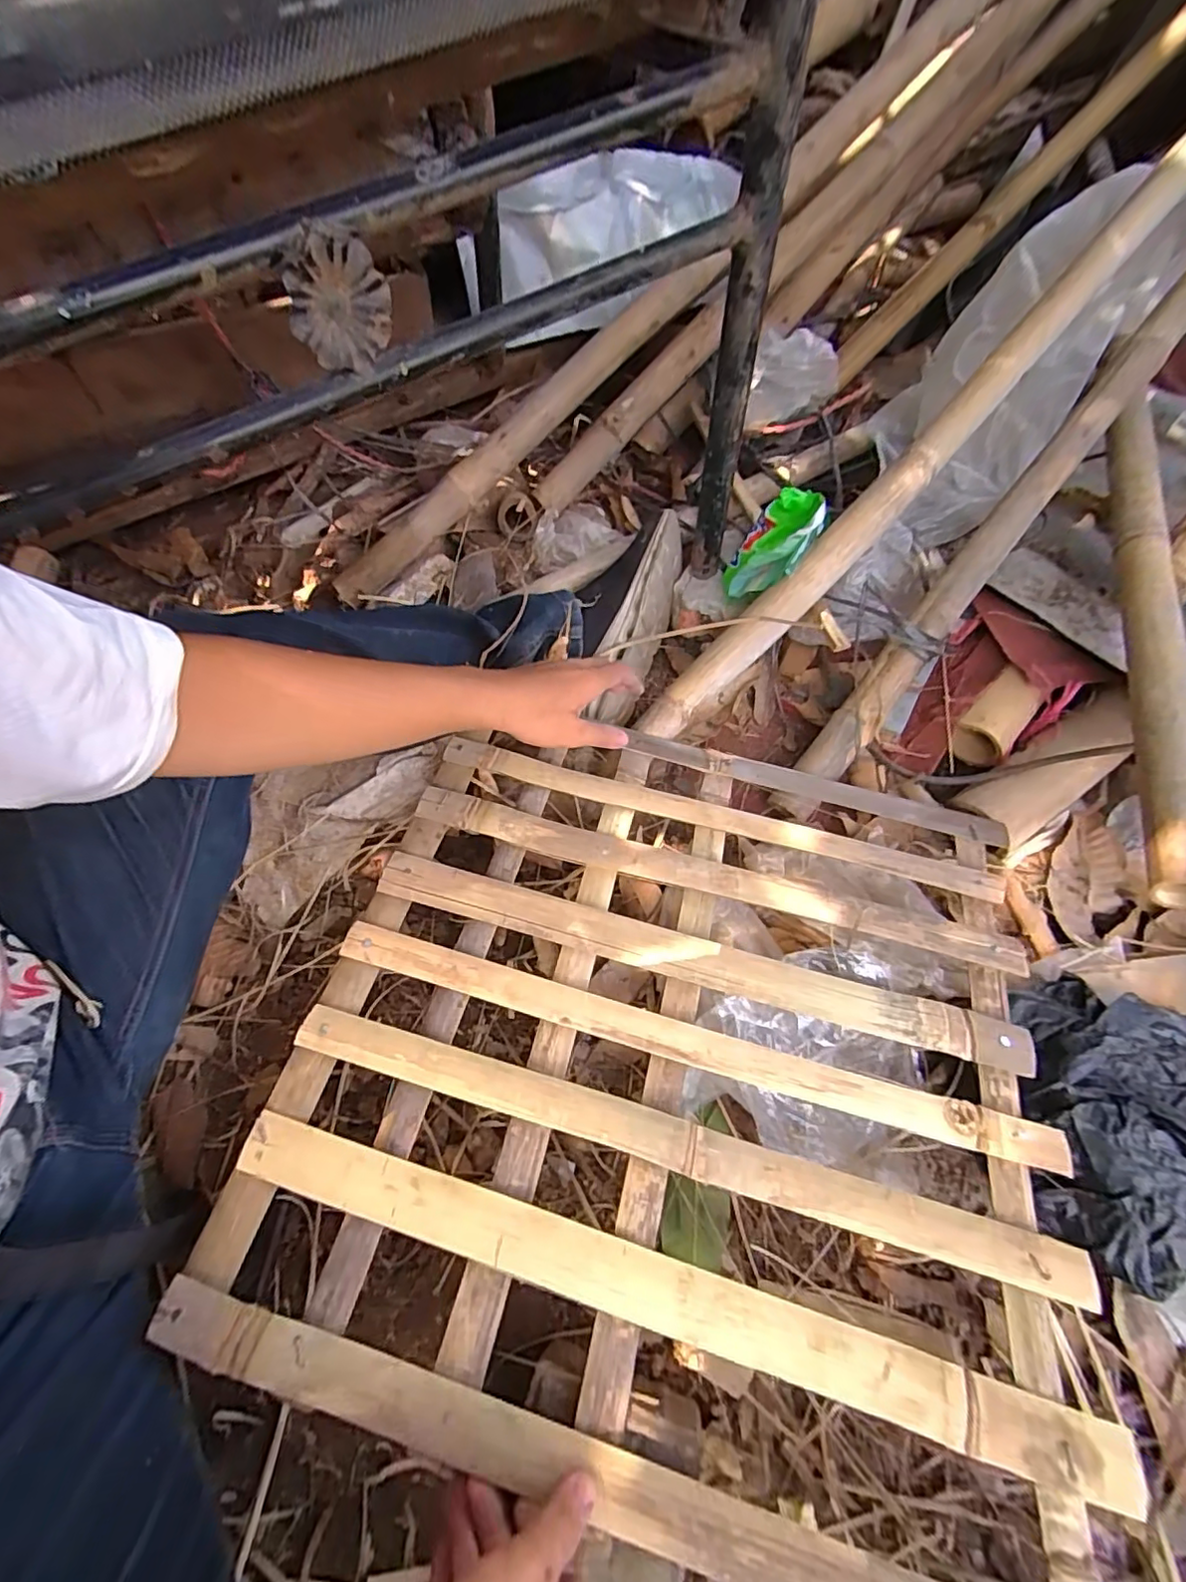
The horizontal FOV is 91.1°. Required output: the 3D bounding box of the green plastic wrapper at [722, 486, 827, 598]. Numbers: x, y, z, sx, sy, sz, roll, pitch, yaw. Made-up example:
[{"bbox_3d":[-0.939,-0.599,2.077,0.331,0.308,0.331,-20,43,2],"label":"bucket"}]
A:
[{"bbox_3d":[0.185,-0.251,0.584,0.055,0.095,0.128,36,106,-2],"label":"green plastic wrapper"}]

